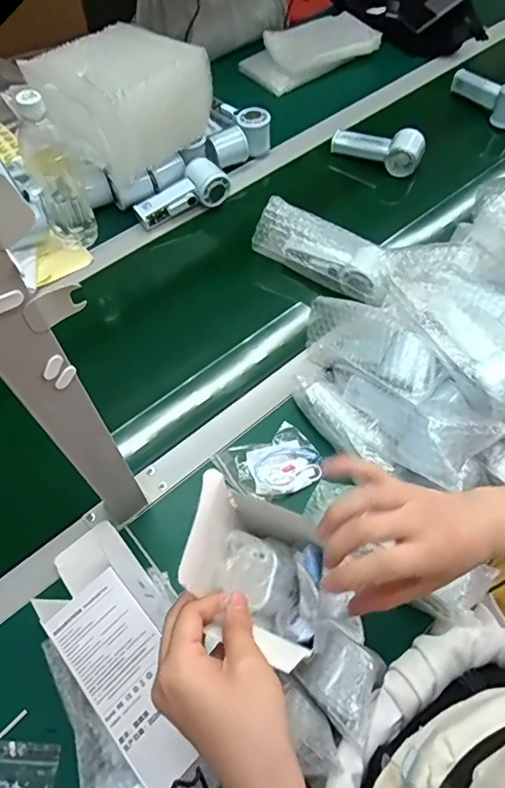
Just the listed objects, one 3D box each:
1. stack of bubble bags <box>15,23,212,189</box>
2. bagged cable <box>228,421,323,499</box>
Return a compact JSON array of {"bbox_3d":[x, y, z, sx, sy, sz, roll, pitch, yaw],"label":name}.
[{"bbox_3d":[-0.206,-0.454,0.755,0.208,0.131,0.203,-40,70,-18],"label":"stack of bubble bags"},{"bbox_3d":[0.031,0.082,0.609,0.098,0.008,0.081,-20,65,-10],"label":"bagged cable"}]

